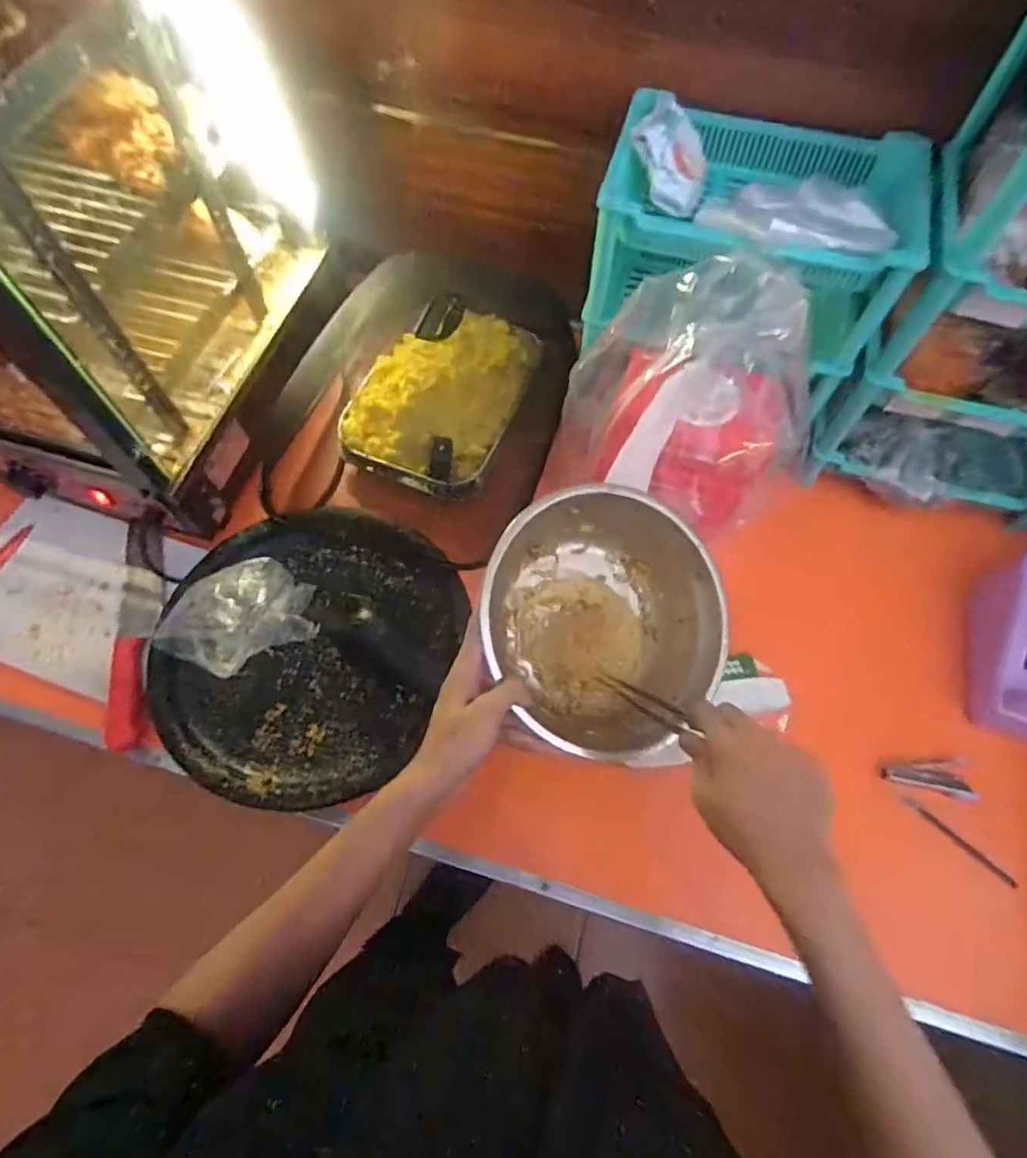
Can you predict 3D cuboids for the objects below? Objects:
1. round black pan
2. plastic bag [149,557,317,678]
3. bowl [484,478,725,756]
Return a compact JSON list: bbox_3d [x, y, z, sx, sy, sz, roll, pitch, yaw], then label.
[{"bbox_3d":[-0.227,0.070,0.672,0.298,0.042,0.328,17,66,6],"label":"round black pan"},{"bbox_3d":[-0.300,0.039,0.657,0.156,0.086,0.115,-41,72,-18],"label":"plastic bag"},{"bbox_3d":[0.084,0.038,0.561,0.231,0.101,0.231,3,77,-12],"label":"bowl"}]

